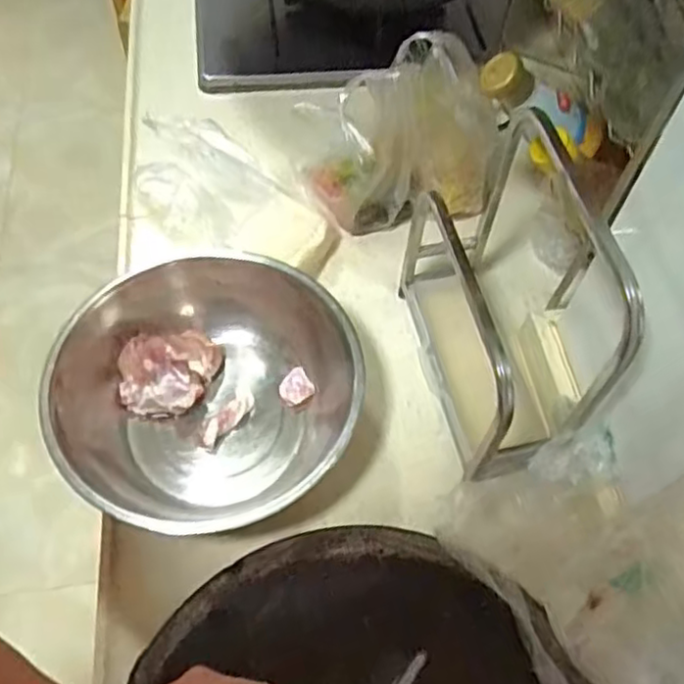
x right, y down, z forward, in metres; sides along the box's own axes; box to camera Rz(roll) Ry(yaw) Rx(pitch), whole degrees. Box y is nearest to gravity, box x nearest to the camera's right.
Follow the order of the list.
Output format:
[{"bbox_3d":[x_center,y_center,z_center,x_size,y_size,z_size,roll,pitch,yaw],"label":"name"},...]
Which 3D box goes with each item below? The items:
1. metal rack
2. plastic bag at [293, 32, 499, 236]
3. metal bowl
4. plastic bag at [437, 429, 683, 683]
[{"bbox_3d":[0.127,-0.034,0.562,0.088,0.228,0.232,-9,59,-7],"label":"metal rack"},{"bbox_3d":[0.058,-0.211,0.703,0.197,0.158,0.092,-6,59,-5],"label":"plastic bag"},{"bbox_3d":[-0.115,0.051,0.605,0.248,0.110,0.253,1,58,-1],"label":"metal bowl"},{"bbox_3d":[0.196,0.194,0.481,0.154,0.118,0.252,-23,61,-15],"label":"plastic bag"}]

